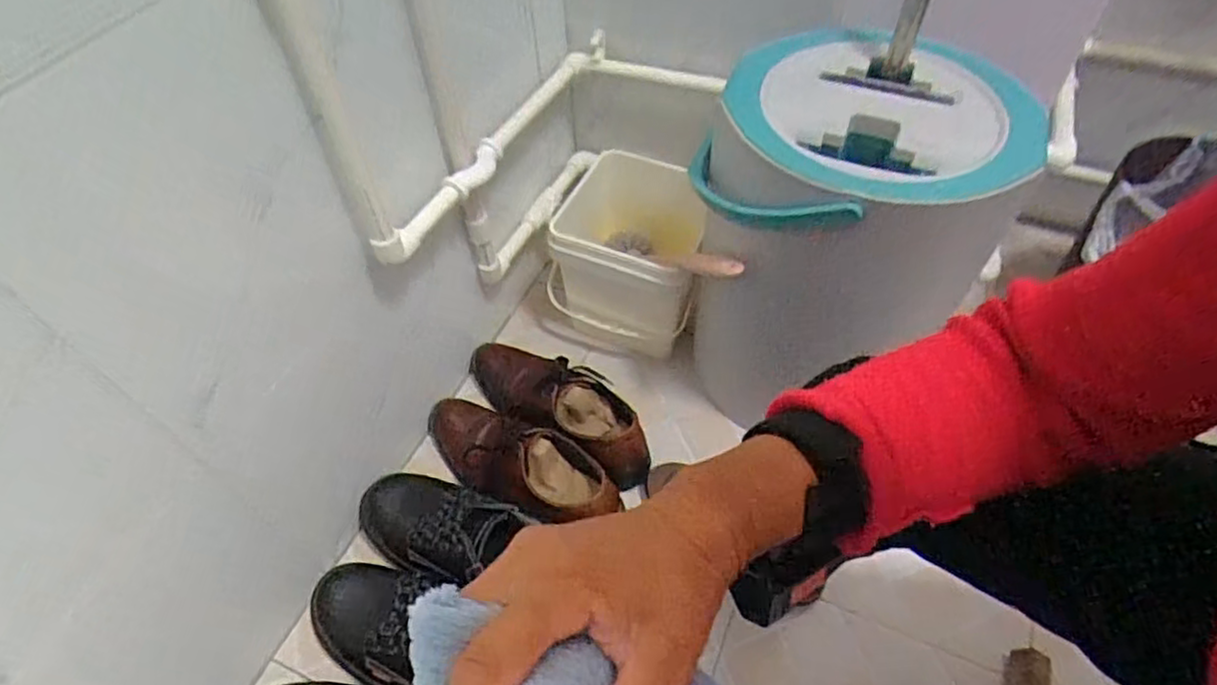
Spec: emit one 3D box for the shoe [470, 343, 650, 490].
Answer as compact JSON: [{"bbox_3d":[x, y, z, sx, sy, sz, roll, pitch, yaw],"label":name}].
[{"bbox_3d":[-0.065,0.076,0.870,0.288,0.113,0.103,34,61,25],"label":"shoe"}]

